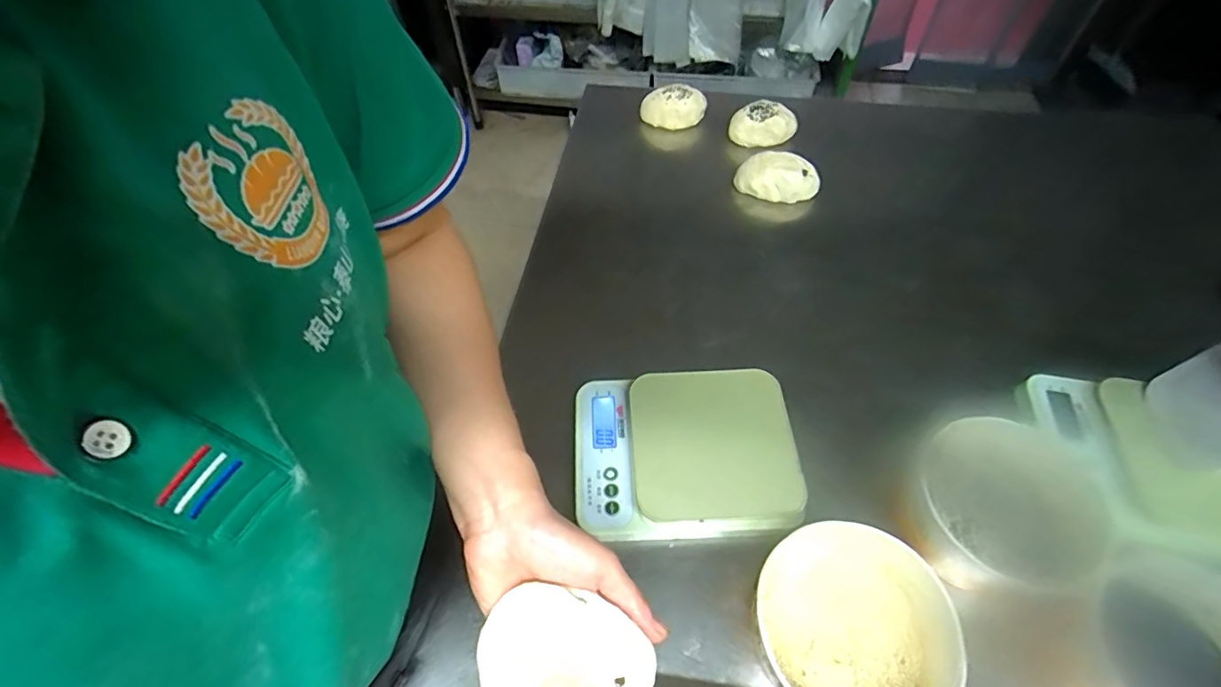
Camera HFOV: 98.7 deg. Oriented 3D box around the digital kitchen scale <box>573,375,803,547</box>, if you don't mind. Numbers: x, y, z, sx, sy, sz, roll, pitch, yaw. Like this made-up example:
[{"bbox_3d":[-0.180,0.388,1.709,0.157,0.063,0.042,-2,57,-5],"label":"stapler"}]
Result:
[{"bbox_3d":[0.063,0.094,0.470,0.190,0.039,0.150,-2,56,0],"label":"digital kitchen scale"}]

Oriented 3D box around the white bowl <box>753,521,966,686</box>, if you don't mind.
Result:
[{"bbox_3d":[0.173,0.204,0.374,0.128,0.069,0.126,-1,56,1],"label":"white bowl"}]

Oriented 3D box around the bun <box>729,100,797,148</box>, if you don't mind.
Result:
[{"bbox_3d":[0.214,-0.304,0.739,0.090,0.059,0.040,15,57,11],"label":"bun"}]

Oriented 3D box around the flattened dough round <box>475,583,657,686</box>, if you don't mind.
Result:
[{"bbox_3d":[-0.027,0.182,0.300,0.097,0.014,0.078,-9,71,-2],"label":"flattened dough round"}]

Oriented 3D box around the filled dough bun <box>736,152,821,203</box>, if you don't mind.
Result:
[{"bbox_3d":[0.216,-0.215,0.678,0.105,0.042,0.050,10,57,8],"label":"filled dough bun"}]

